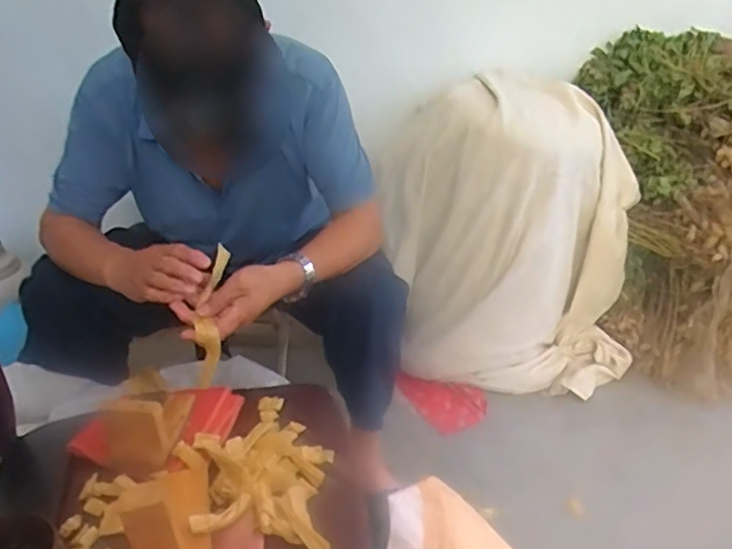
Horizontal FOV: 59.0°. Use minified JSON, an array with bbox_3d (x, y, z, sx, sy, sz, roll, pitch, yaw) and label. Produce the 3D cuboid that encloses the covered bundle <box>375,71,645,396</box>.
[{"bbox_3d":[0.324,-0.083,1.485,0.572,0.628,0.327,6,29,11],"label":"covered bundle"}]

